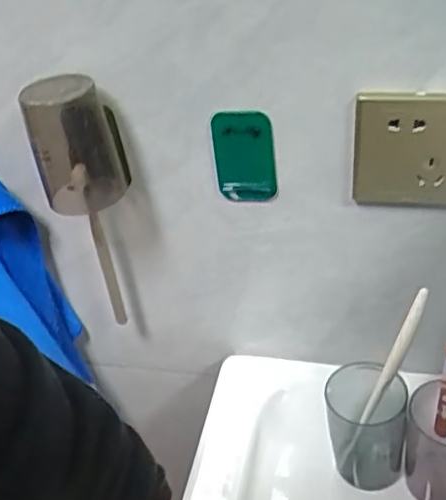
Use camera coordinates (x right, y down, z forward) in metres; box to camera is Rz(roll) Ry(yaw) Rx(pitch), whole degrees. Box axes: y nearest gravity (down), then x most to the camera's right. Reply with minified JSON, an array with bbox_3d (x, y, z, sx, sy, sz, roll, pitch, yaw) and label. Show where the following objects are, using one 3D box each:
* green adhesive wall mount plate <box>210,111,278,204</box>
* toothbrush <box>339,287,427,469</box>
[{"bbox_3d":[0.017,-0.071,0.502,0.048,0.077,0.010,2,37,11],"label":"green adhesive wall mount plate"},{"bbox_3d":[0.127,0.105,0.505,0.019,0.171,0.014,0,30,-30],"label":"toothbrush"}]

